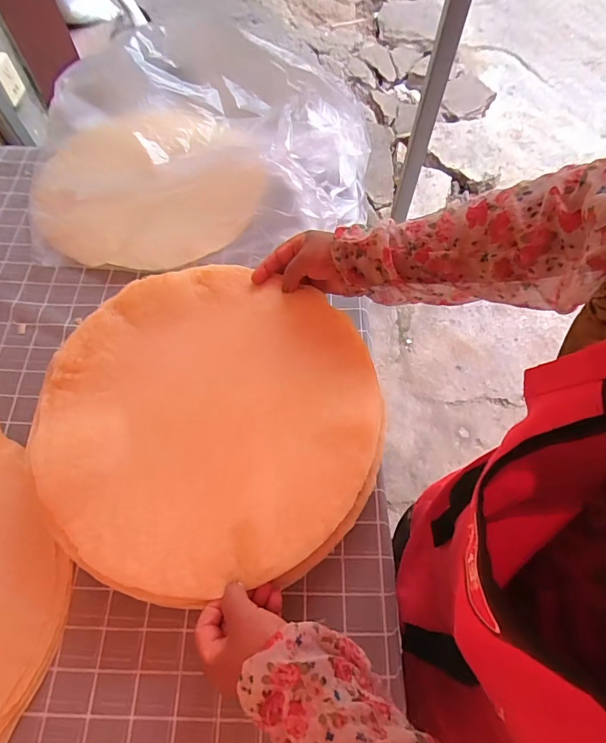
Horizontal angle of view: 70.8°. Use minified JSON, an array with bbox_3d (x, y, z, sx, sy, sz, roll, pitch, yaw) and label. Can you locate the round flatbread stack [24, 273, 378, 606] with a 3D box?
[{"bbox_3d":[-0.101,0.044,0.457,0.344,0.048,0.342,1,62,-3],"label":"round flatbread stack"}]

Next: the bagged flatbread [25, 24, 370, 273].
[{"bbox_3d":[-0.167,-0.334,0.644,0.514,0.135,0.366,3,62,-2],"label":"bagged flatbread"}]

